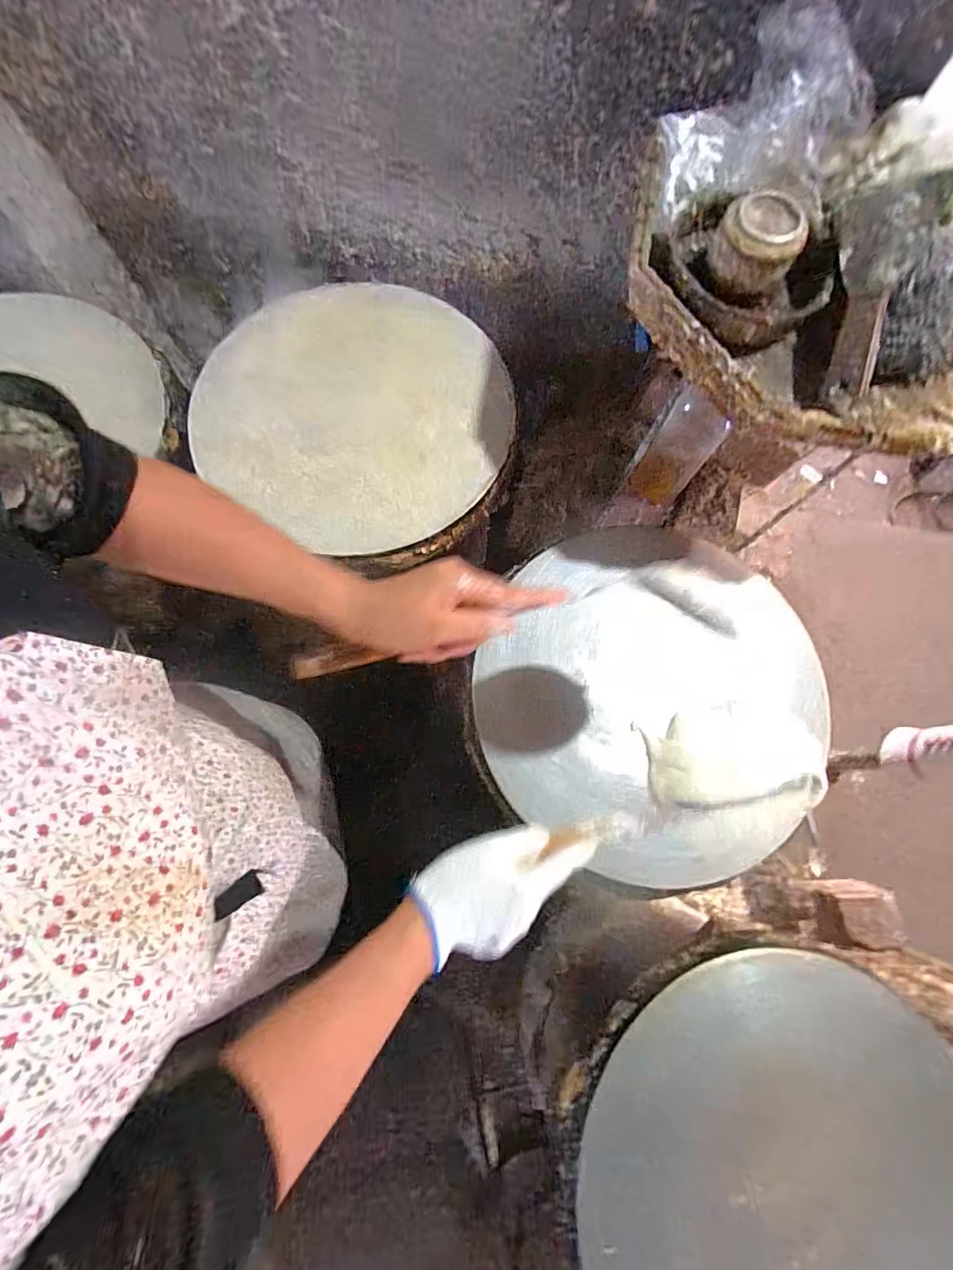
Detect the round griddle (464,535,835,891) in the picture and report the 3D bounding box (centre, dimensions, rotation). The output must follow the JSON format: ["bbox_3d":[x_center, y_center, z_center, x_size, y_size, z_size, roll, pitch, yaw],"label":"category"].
[{"bbox_3d":[0.196,0.058,0.517,0.353,0.043,0.360,1,78,-3],"label":"round griddle"}]

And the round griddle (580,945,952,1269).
[{"bbox_3d":[0.269,0.476,0.411,0.357,0.046,0.340,1,78,-3],"label":"round griddle"}]

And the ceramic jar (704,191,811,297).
[{"bbox_3d":[0.228,-0.317,0.397,0.063,0.052,0.057,36,78,4],"label":"ceramic jar"}]

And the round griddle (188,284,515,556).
[{"bbox_3d":[-0.146,-0.274,0.590,0.357,0.018,0.338,34,78,4],"label":"round griddle"}]

